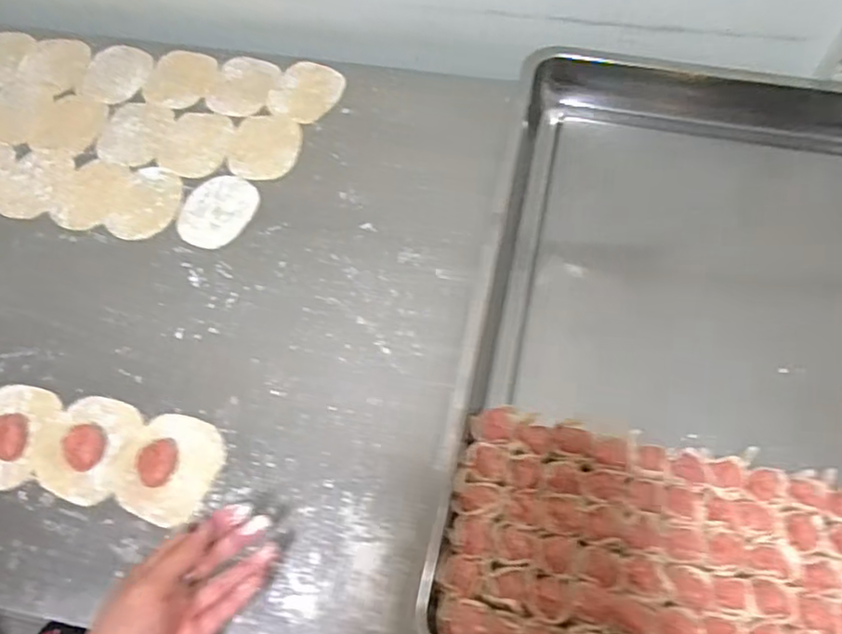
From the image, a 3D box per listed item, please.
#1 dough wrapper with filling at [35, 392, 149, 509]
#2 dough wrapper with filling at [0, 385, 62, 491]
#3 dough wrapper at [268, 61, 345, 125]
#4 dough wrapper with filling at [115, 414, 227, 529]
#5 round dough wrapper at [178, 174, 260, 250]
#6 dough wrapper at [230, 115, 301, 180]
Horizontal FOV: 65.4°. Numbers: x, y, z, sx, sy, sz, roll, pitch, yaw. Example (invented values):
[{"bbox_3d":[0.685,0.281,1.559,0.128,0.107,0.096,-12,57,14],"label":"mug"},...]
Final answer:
[{"bbox_3d":[-0.279,0.103,0.536,0.077,0.028,0.084,15,65,8],"label":"dough wrapper with filling"},{"bbox_3d":[-0.350,0.096,0.550,0.068,0.019,0.086,10,65,6],"label":"dough wrapper with filling"},{"bbox_3d":[-0.128,-0.250,0.728,0.073,0.005,0.084,25,67,12],"label":"dough wrapper"},{"bbox_3d":[-0.206,0.121,0.533,0.074,0.026,0.084,18,66,9],"label":"dough wrapper with filling"},{"bbox_3d":[-0.205,-0.108,0.660,0.071,0.004,0.086,19,66,10],"label":"round dough wrapper"},{"bbox_3d":[-0.166,-0.182,0.700,0.075,0.006,0.092,-2,64,0],"label":"dough wrapper"}]

